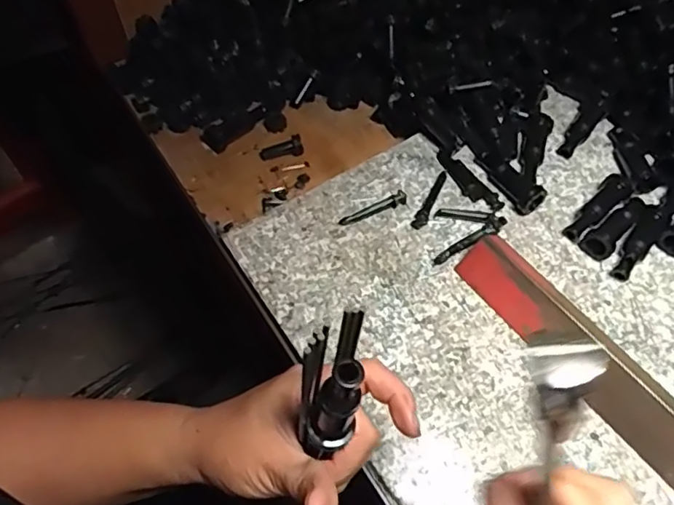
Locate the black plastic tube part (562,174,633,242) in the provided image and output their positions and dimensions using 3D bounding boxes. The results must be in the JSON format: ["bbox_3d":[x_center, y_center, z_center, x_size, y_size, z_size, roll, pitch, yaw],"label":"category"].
[{"bbox_3d":[0.210,-0.035,0.469,0.069,0.016,0.020,-39,66,-21],"label":"black plastic tube part"}]

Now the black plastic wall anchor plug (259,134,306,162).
[{"bbox_3d":[-0.051,-0.093,0.530,0.039,0.010,0.016,-15,59,5],"label":"black plastic wall anchor plug"}]

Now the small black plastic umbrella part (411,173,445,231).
[{"bbox_3d":[0.077,-0.043,0.476,0.011,0.004,0.058,23,61,13],"label":"small black plastic umbrella part"}]

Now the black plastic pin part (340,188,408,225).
[{"bbox_3d":[0.029,-0.036,0.469,0.060,0.004,0.013,-23,61,-14],"label":"black plastic pin part"}]

